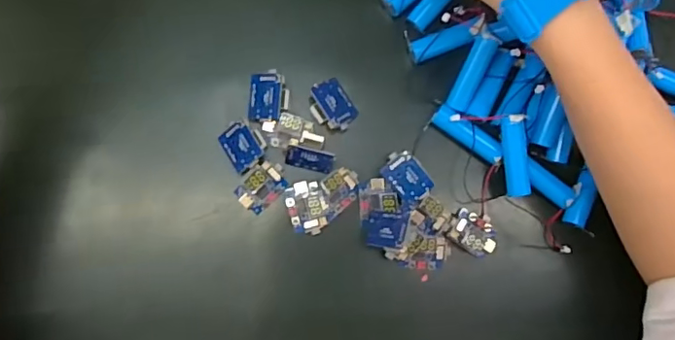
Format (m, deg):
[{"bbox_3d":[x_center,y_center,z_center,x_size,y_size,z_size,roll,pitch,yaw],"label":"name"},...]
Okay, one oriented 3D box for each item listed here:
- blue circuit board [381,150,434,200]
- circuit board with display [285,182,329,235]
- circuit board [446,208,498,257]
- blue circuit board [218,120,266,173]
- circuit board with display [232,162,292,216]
[{"bbox_3d":[0.044,0.004,0.343,0.022,0.004,0.032,-41,86,8],"label":"blue circuit board"},{"bbox_3d":[-0.019,0.023,0.336,0.023,0.011,0.033,-16,87,-6],"label":"circuit board with display"},{"bbox_3d":[0.088,0.041,0.346,0.032,0.011,0.024,29,83,-2],"label":"circuit board"},{"bbox_3d":[-0.058,-0.015,0.335,0.024,0.009,0.029,-31,88,-7],"label":"blue circuit board"},{"bbox_3d":[-0.046,0.010,0.336,0.032,0.010,0.022,-42,90,-7],"label":"circuit board with display"}]

